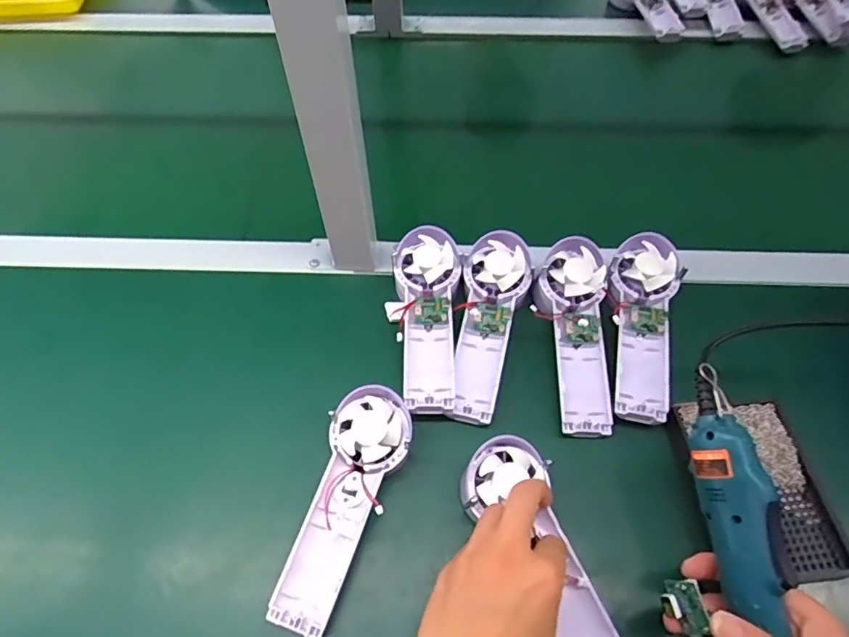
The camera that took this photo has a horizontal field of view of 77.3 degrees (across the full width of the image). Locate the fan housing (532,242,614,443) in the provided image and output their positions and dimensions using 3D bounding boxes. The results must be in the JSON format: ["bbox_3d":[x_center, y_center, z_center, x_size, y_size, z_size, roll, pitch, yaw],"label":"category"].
[{"bbox_3d":[0.139,0.013,0.477,0.063,0.029,0.183,-1,72,0],"label":"fan housing"}]

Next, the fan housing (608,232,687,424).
[{"bbox_3d":[0.194,0.003,0.473,0.062,0.034,0.173,15,59,9],"label":"fan housing"}]

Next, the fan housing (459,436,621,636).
[{"bbox_3d":[0.086,0.170,0.377,0.065,0.022,0.174,-25,75,-14],"label":"fan housing"}]

